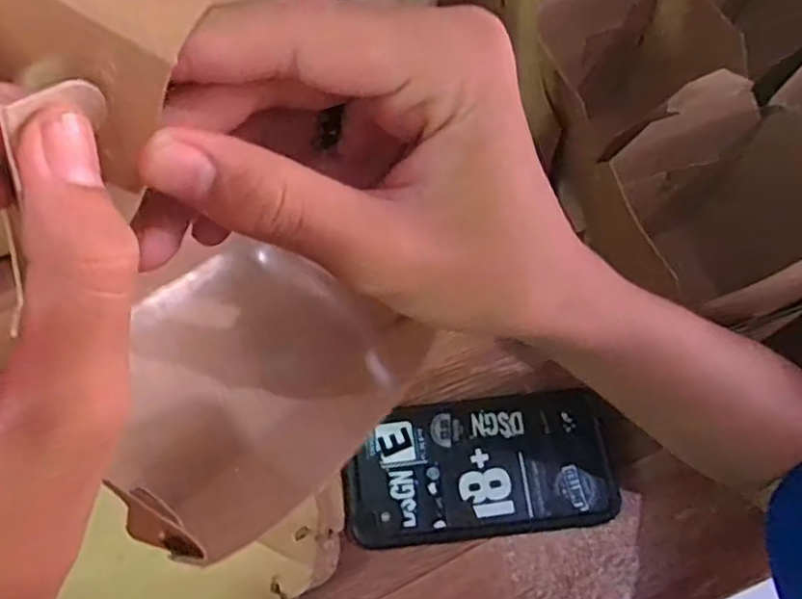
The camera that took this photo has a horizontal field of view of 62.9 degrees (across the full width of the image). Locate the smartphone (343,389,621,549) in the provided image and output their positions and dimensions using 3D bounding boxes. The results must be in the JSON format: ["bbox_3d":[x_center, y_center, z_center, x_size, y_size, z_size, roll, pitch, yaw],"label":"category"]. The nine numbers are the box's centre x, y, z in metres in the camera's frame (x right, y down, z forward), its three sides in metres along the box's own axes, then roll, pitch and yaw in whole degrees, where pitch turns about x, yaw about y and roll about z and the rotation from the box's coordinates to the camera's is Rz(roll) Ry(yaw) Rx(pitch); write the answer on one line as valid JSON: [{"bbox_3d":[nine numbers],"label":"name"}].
[{"bbox_3d":[0.042,0.092,0.365,0.143,0.009,0.073,-6,65,-1],"label":"smartphone"}]

